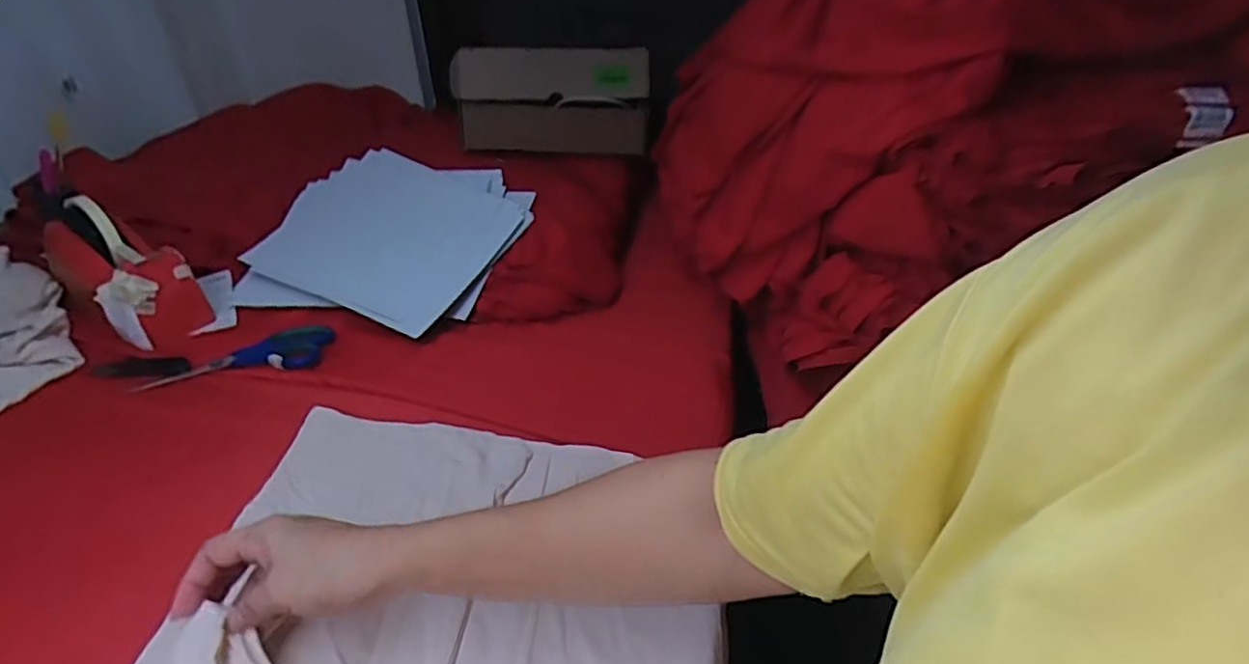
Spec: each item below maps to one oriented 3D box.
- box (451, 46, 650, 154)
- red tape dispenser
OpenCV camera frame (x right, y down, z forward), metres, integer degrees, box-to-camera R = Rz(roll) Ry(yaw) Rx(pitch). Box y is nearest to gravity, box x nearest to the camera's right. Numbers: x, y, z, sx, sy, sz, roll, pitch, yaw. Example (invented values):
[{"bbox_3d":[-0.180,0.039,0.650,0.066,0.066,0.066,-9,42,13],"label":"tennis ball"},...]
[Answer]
[{"bbox_3d":[-0.108,-0.341,0.966,0.280,0.136,0.068,-2,34,0],"label":"box"},{"bbox_3d":[-0.556,-0.070,0.720,0.206,0.098,0.083,29,41,9],"label":"red tape dispenser"}]

